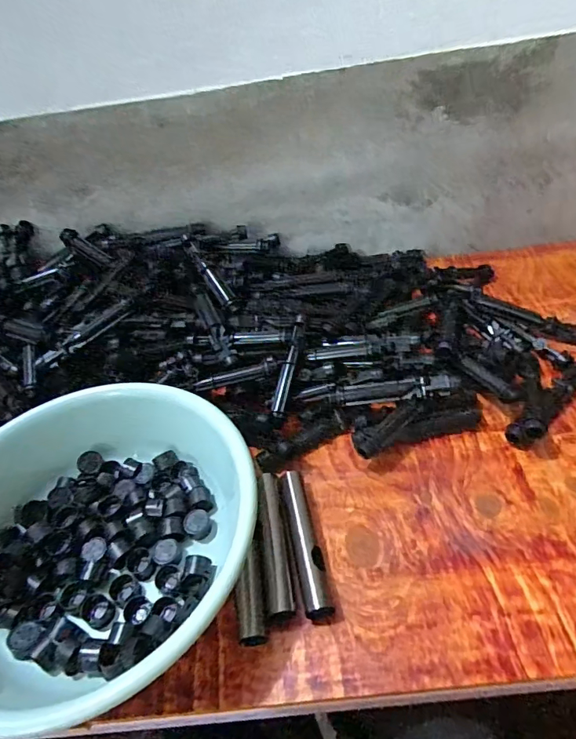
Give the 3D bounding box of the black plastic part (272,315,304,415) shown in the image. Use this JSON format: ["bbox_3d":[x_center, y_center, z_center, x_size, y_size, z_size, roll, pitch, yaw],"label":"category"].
[{"bbox_3d":[0.002,-0.007,0.559,0.016,0.013,0.134,10,69,13],"label":"black plastic part"}]

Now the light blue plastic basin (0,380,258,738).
[{"bbox_3d":[-0.175,0.152,0.432,0.295,0.098,0.295,-5,44,4],"label":"light blue plastic basin"}]

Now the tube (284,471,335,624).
[{"bbox_3d":[0.018,0.161,0.446,0.025,0.023,0.141,-10,44,-2],"label":"tube"}]

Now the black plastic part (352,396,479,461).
[{"bbox_3d":[0.146,0.057,0.518,0.160,0.034,0.046,-18,50,-11],"label":"black plastic part"}]

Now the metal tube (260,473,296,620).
[{"bbox_3d":[-0.013,0.163,0.451,0.024,0.019,0.136,-9,44,0],"label":"metal tube"}]

